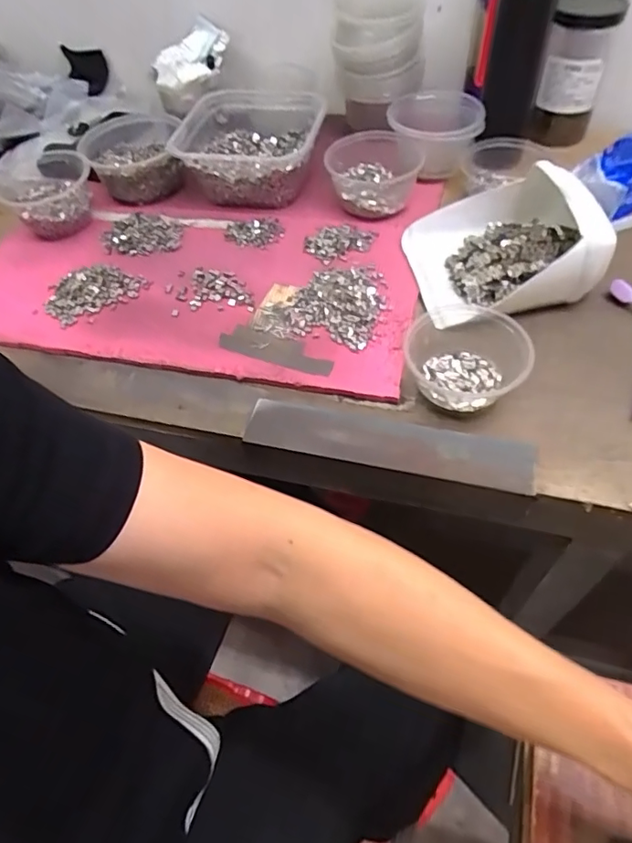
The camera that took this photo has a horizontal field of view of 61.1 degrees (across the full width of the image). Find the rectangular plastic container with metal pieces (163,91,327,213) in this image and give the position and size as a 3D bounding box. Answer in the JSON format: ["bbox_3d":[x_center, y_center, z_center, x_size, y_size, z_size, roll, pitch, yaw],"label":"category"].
[{"bbox_3d":[-0.083,-0.356,0.697,0.174,0.070,0.172,10,54,12],"label":"rectangular plastic container with metal pieces"}]

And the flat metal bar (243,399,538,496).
[{"bbox_3d":[0.061,0.019,0.468,0.246,0.007,0.051,11,56,13],"label":"flat metal bar"}]

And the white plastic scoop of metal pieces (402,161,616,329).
[{"bbox_3d":[0.192,-0.191,0.556,0.173,0.076,0.158,-6,52,0],"label":"white plastic scoop of metal pieces"}]

